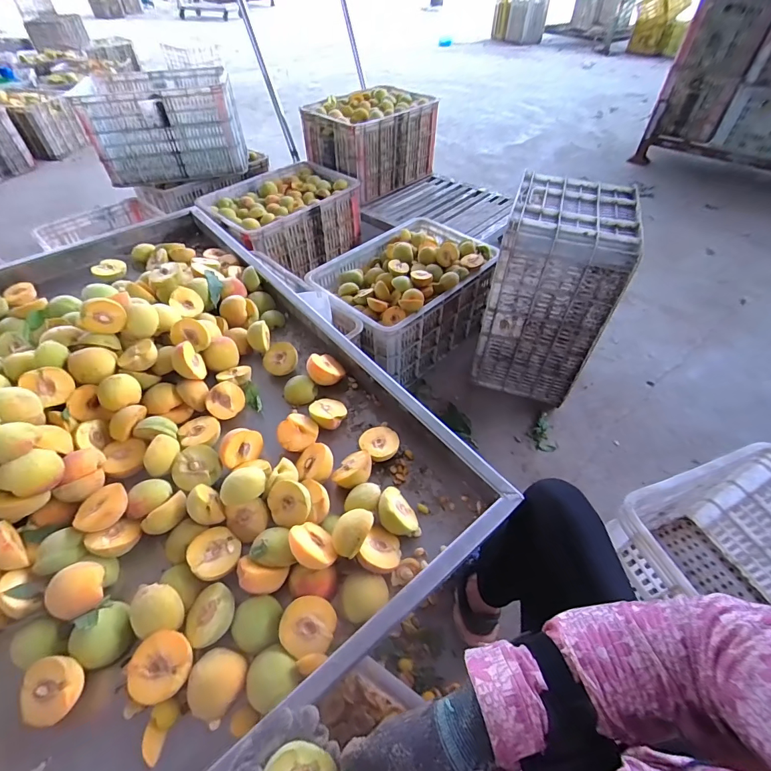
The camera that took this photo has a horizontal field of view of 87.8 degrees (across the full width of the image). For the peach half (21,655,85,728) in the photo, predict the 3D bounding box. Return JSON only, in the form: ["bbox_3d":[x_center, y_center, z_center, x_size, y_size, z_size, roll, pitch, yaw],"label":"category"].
[{"bbox_3d":[-0.347,0.315,0.417,0.058,0.022,0.058,-1,73,4],"label":"peach half"}]

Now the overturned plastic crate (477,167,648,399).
[{"bbox_3d":[0.439,-0.249,1.096,0.274,0.481,0.310,16,51,14],"label":"overturned plastic crate"}]

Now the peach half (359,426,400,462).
[{"bbox_3d":[-0.008,0.095,0.623,0.059,0.033,0.064,0,49,0],"label":"peach half"}]

